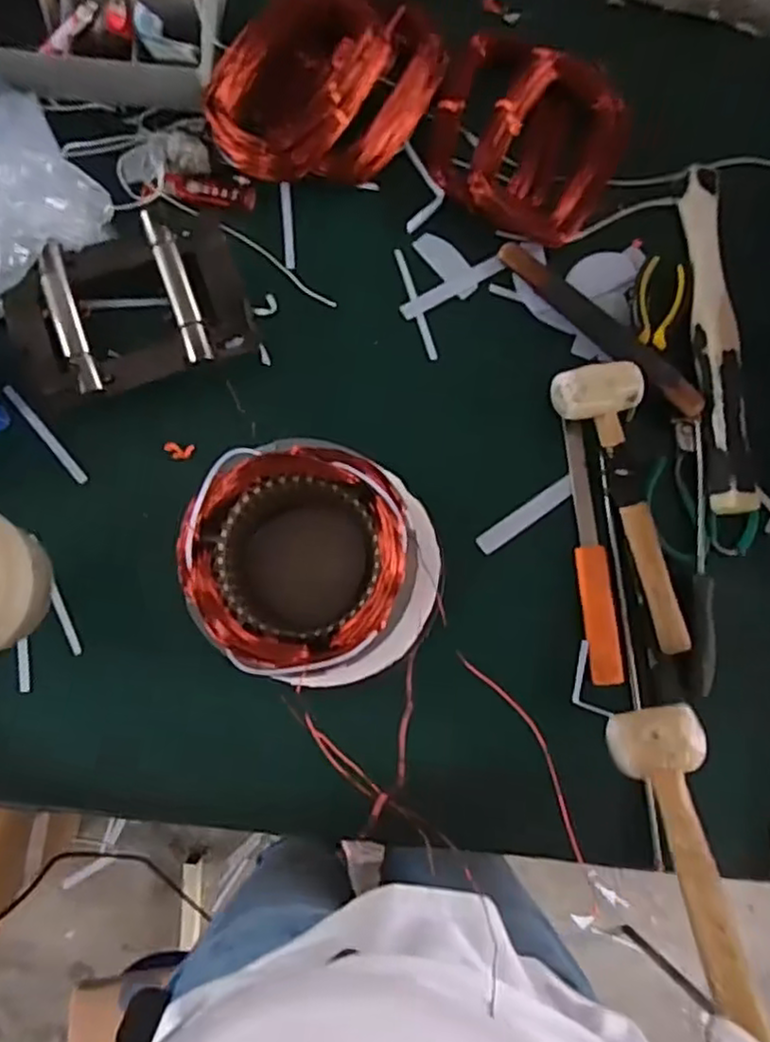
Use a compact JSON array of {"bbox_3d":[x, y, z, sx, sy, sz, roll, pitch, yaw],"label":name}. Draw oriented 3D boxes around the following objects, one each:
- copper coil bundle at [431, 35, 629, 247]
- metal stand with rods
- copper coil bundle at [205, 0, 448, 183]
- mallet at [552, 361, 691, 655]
[{"bbox_3d":[0.134,-0.360,0.631,0.172,0.056,0.157,25,83,-1],"label":"copper coil bundle"},{"bbox_3d":[-0.220,-0.184,0.590,0.200,0.050,0.142,-15,85,-6],"label":"metal stand with rods"},{"bbox_3d":[-0.052,-0.396,0.617,0.162,0.059,0.197,31,83,0],"label":"copper coil bundle"},{"bbox_3d":[0.200,-0.010,0.590,0.073,0.043,0.247,-8,85,-5],"label":"mallet"}]

